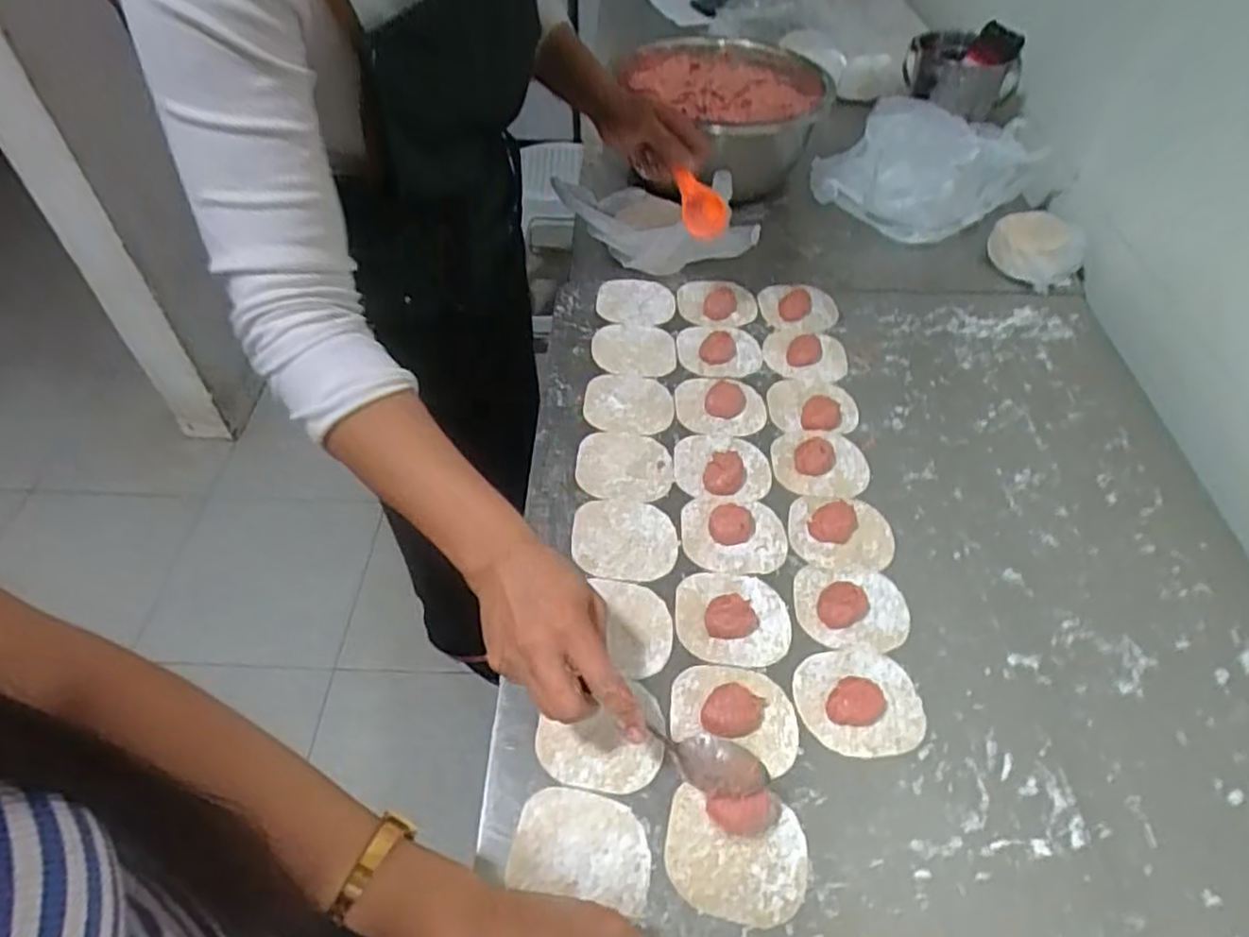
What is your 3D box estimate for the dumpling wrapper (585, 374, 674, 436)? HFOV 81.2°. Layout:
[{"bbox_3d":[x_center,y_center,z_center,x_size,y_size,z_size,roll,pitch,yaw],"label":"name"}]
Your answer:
[{"bbox_3d":[0.004,-0.064,0.710,0.085,0.004,0.082,1,51,-1],"label":"dumpling wrapper"}]

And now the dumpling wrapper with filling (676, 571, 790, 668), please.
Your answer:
[{"bbox_3d":[0.085,0.108,0.557,0.086,0.028,0.078,4,51,1],"label":"dumpling wrapper with filling"}]

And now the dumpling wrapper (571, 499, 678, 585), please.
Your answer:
[{"bbox_3d":[0.000,0.060,0.608,0.085,0.006,0.076,2,51,-1],"label":"dumpling wrapper"}]

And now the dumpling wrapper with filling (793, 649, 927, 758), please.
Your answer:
[{"bbox_3d":[0.168,0.160,0.514,0.086,0.022,0.075,-5,51,-6],"label":"dumpling wrapper with filling"}]

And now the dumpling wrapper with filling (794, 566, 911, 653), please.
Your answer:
[{"bbox_3d":[0.179,0.106,0.571,0.084,0.018,0.072,6,51,3],"label":"dumpling wrapper with filling"}]

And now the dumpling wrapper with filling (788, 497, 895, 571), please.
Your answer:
[{"bbox_3d":[0.184,0.051,0.615,0.085,0.021,0.071,3,51,0],"label":"dumpling wrapper with filling"}]

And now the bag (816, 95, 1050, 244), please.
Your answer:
[{"bbox_3d":[0.385,-0.377,0.916,0.253,0.106,0.170,-9,52,-10],"label":"bag"}]

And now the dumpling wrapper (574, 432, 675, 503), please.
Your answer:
[{"bbox_3d":[0.000,-0.003,0.659,0.085,0.004,0.078,4,51,1],"label":"dumpling wrapper"}]

